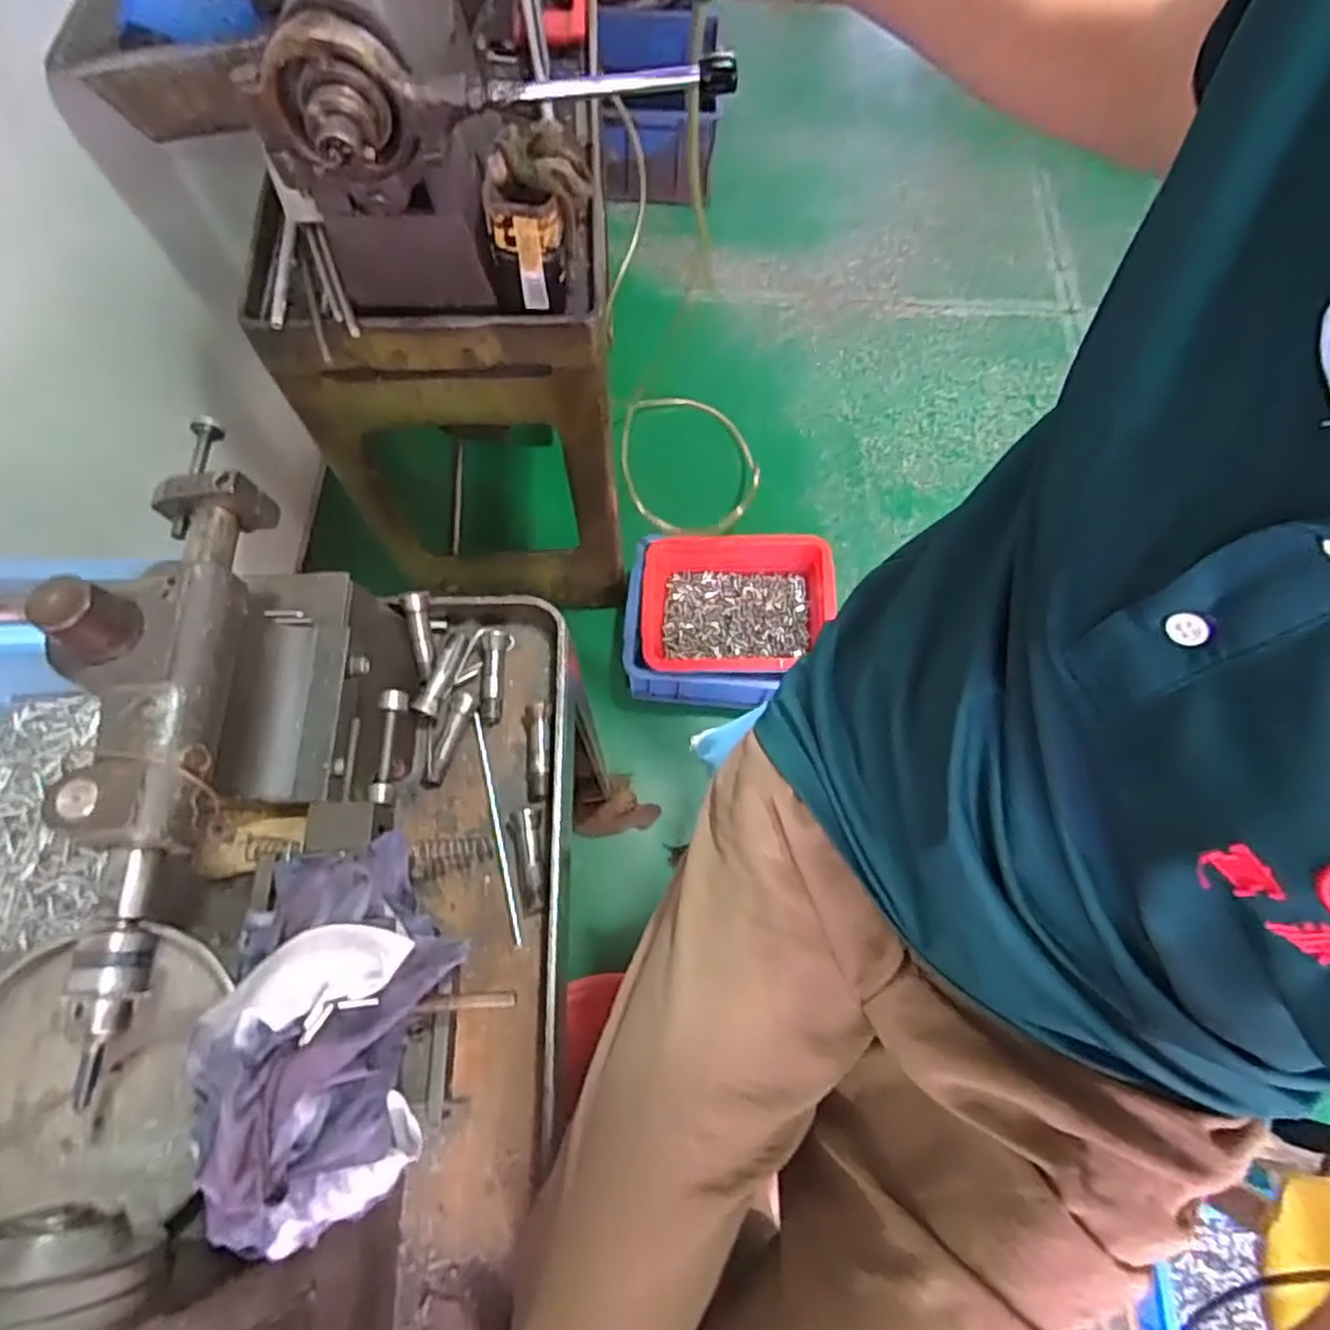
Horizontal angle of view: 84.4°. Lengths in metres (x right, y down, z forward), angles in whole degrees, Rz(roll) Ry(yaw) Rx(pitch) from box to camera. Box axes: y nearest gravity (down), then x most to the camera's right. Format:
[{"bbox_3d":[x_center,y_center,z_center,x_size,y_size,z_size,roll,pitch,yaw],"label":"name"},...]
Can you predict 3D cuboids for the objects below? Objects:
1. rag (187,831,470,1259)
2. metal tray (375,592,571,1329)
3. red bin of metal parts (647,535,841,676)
[{"bbox_3d":[-0.157,0.171,0.338,0.098,0.056,0.179,3,69,-1],"label":"rag"},{"bbox_3d":[-0.149,0.282,0.521,0.183,0.040,0.723,-1,69,-2],"label":"metal tray"},{"bbox_3d":[0.118,-0.102,1.235,0.303,0.109,0.237,4,69,0],"label":"red bin of metal parts"}]

